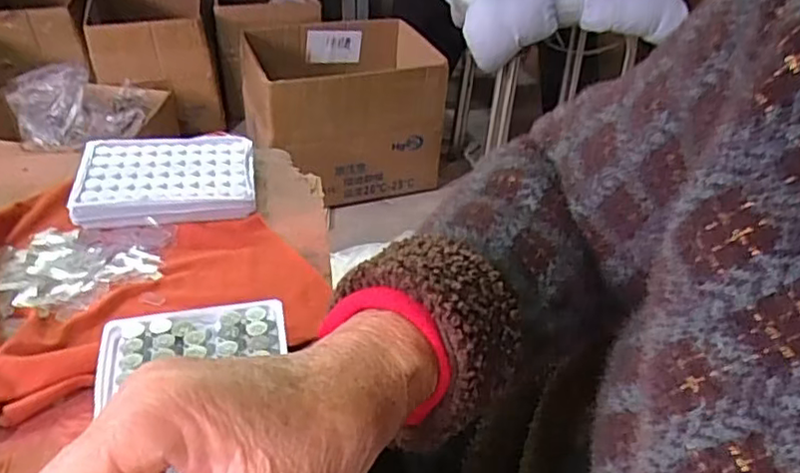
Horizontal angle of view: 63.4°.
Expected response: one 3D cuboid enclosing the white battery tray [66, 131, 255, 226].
[{"bbox_3d":[-0.182,-0.046,0.509,0.130,0.028,0.092,-7,37,-10],"label":"white battery tray"}]

